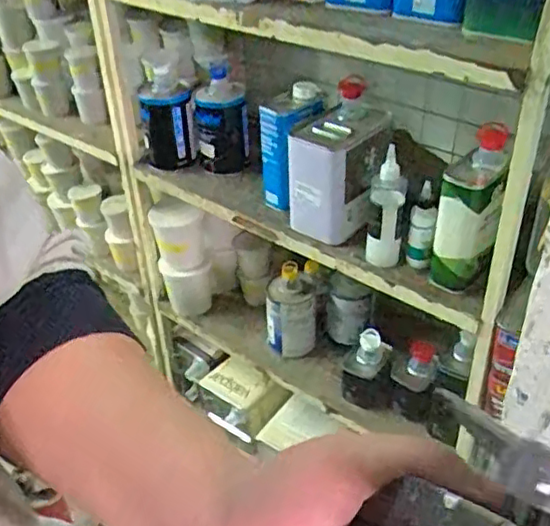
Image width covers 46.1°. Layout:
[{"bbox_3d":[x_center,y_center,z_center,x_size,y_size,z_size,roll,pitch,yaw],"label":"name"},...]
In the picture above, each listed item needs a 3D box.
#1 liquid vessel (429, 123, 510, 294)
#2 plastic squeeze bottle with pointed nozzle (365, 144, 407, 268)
[{"bbox_3d":[0.262,-0.063,0.883,0.084,0.224,0.091,8,38,14],"label":"liquid vessel"},{"bbox_3d":[0.159,-0.085,0.919,0.053,0.211,0.050,7,45,16],"label":"plastic squeeze bottle with pointed nozzle"}]

